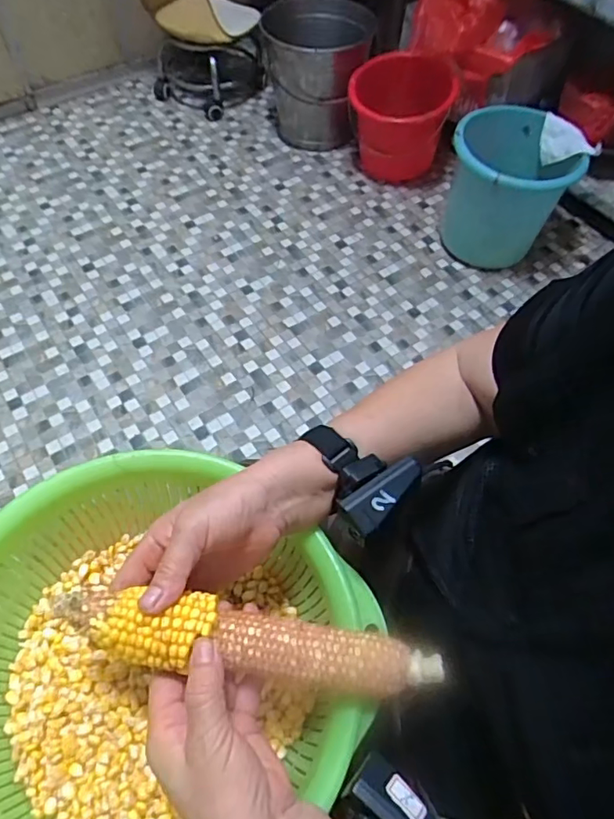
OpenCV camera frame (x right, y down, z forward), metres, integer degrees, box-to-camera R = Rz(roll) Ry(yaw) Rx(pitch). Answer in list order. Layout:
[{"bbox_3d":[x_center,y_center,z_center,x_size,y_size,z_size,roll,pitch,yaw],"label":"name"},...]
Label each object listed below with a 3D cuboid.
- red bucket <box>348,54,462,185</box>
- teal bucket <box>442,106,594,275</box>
[{"bbox_3d":[0.250,-0.774,1.464,0.221,0.280,0.221,1,60,-1],"label":"red bucket"},{"bbox_3d":[0.478,-0.537,1.324,0.277,0.281,0.268,6,60,2],"label":"teal bucket"}]

